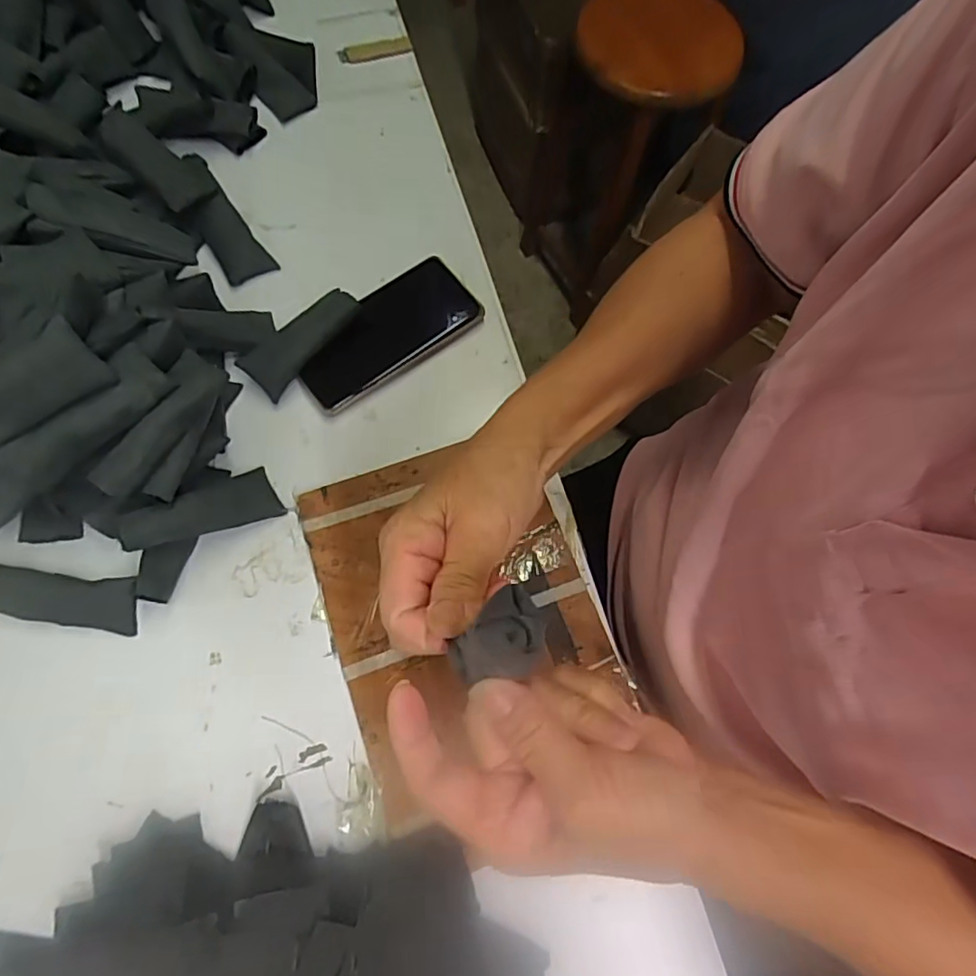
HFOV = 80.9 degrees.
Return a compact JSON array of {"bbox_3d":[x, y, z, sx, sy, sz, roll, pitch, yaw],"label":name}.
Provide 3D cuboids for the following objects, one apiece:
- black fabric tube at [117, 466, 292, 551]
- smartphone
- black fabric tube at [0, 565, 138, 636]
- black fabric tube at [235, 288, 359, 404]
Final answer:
[{"bbox_3d":[-0.197,0.014,0.397,0.101,0.014,0.038,-20,70,-40],"label":"black fabric tube"},{"bbox_3d":[-0.082,-0.128,0.466,0.155,0.015,0.073,-36,87,-14],"label":"smartphone"},{"bbox_3d":[-0.295,0.075,0.395,0.106,0.018,0.035,8,72,1],"label":"black fabric tube"},{"bbox_3d":[-0.150,-0.120,0.462,0.040,0.022,0.100,38,75,11],"label":"black fabric tube"}]

